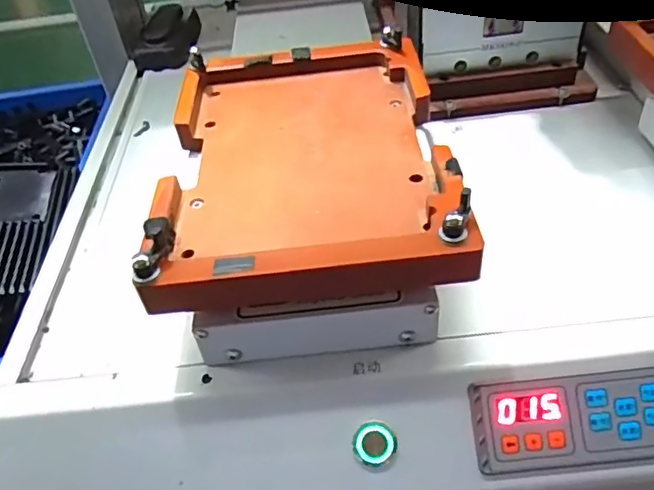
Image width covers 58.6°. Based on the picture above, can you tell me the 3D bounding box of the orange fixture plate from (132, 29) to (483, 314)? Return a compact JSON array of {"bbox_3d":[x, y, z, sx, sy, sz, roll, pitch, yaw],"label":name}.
[{"bbox_3d":[-0.014,-0.052,0.347,0.160,0.038,0.223,-7,43,1],"label":"orange fixture plate"}]

